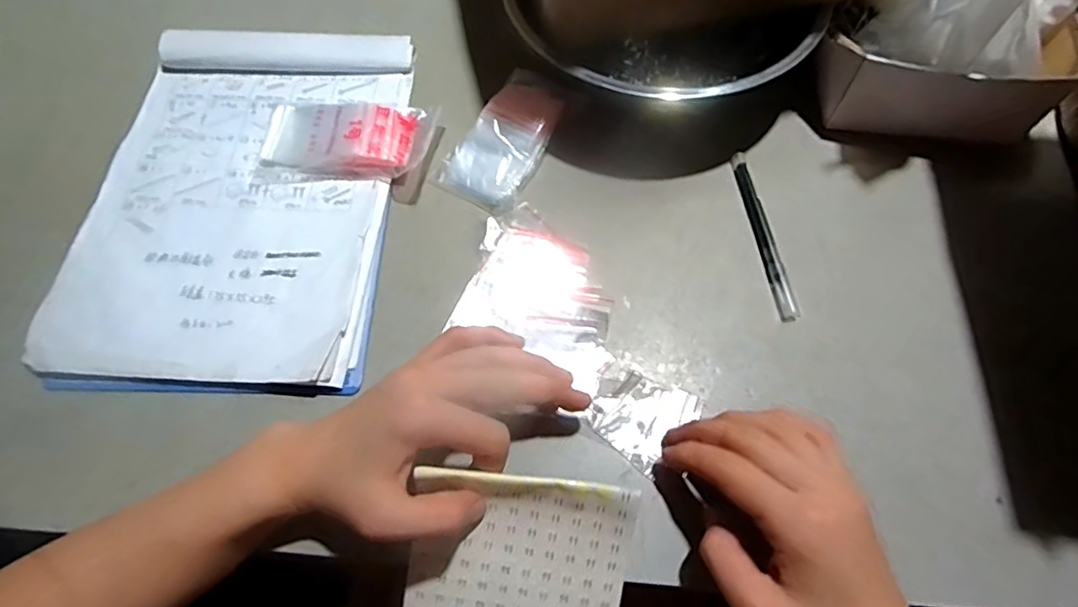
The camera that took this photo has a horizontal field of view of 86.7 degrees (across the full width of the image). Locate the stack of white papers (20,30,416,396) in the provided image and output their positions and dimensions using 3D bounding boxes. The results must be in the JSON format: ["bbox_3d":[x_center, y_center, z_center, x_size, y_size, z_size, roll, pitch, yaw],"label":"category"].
[{"bbox_3d":[-0.224,-0.086,0.439,0.220,0.023,0.311,2,66,1],"label":"stack of white papers"}]

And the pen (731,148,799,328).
[{"bbox_3d":[0.168,-0.054,0.427,0.014,0.011,0.143,-6,66,-3],"label":"pen"}]

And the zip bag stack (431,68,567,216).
[{"bbox_3d":[-0.023,-0.134,0.456,0.066,0.023,0.123,30,69,13],"label":"zip bag stack"}]

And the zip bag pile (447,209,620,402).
[{"bbox_3d":[0.005,-0.010,0.402,0.118,0.016,0.109,23,68,10],"label":"zip bag pile"}]

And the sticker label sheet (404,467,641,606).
[{"bbox_3d":[-0.012,0.152,0.326,0.122,0.012,0.117,9,101,1],"label":"sticker label sheet"}]

